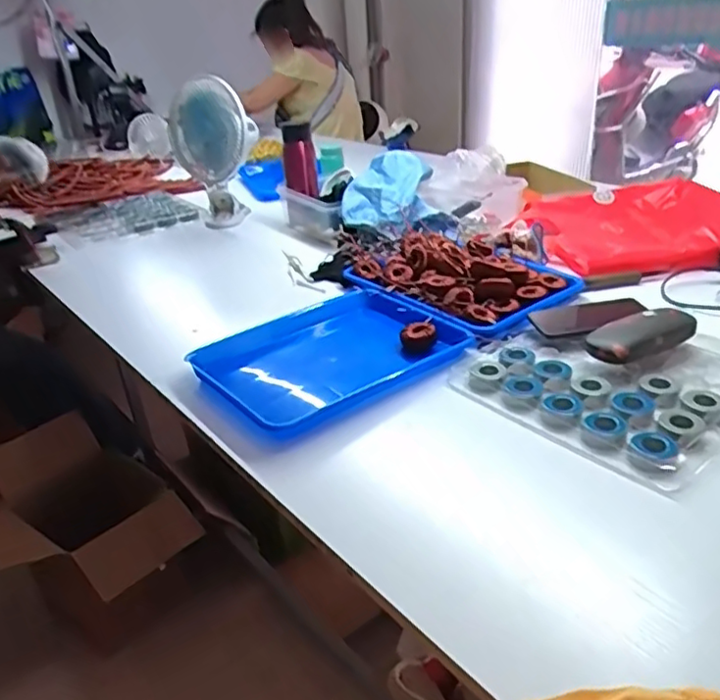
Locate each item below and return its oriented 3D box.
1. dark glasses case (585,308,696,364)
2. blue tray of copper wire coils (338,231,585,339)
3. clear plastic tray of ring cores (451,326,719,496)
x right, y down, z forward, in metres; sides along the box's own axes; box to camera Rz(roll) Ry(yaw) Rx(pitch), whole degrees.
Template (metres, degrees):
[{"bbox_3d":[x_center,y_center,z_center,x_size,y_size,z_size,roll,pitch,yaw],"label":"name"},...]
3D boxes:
[{"bbox_3d":[0.356,-0.012,0.814,0.145,0.050,0.058,-15,30,-19],"label":"dark glasses case"},{"bbox_3d":[0.170,-0.129,1.029,0.276,0.058,0.302,-21,33,-28],"label":"blue tray of copper wire coils"},{"bbox_3d":[0.308,0.037,0.786,0.275,0.027,0.309,-28,36,-37],"label":"clear plastic tray of ring cores"}]

